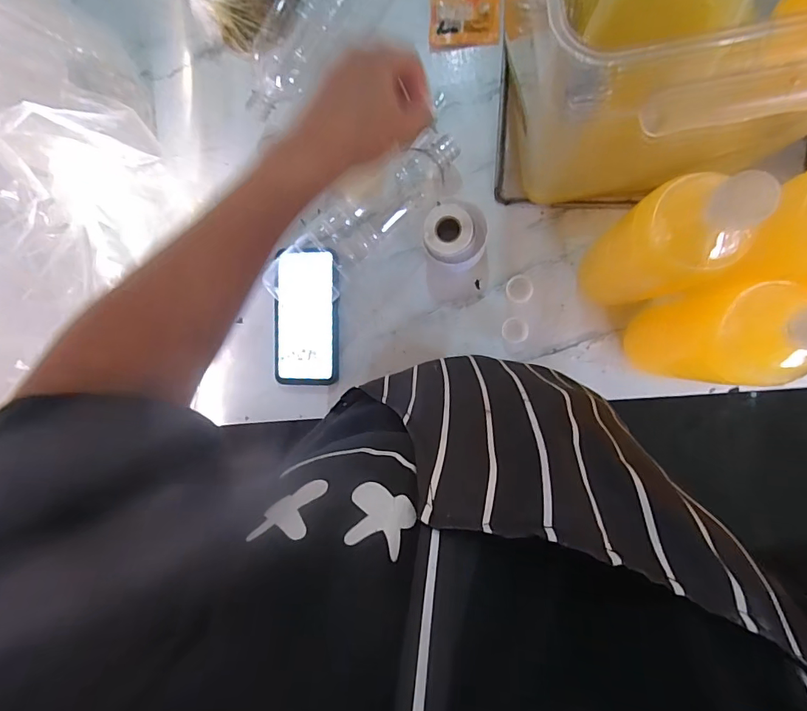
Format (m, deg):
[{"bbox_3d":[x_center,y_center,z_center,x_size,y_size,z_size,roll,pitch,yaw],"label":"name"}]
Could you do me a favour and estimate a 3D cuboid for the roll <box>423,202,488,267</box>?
[{"bbox_3d":[0.059,-0.135,0.513,0.071,0.058,0.065,-22,87,8],"label":"roll"}]

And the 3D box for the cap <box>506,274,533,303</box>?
[{"bbox_3d":[0.134,-0.077,0.524,0.029,0.012,0.031,0,90,9],"label":"cap"}]

